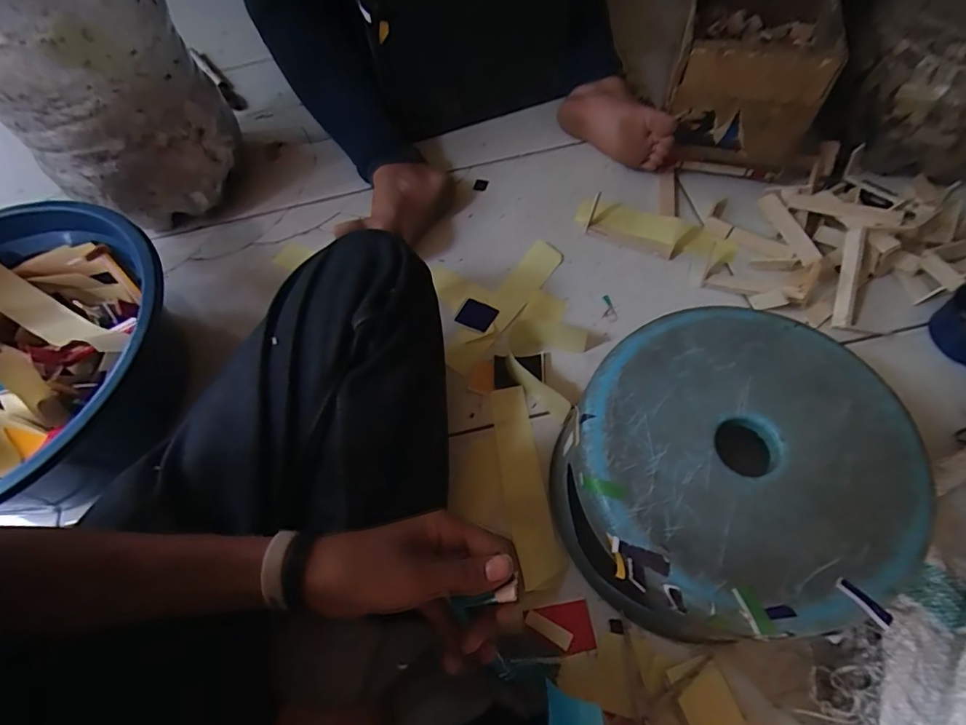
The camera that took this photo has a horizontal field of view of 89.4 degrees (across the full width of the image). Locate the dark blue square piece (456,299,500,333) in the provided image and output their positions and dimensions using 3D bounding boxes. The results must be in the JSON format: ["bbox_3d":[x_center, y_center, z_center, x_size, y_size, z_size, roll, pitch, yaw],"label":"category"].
[{"bbox_3d":[-0.007,-0.058,0.593,0.042,0.004,0.038,20,66,15],"label":"dark blue square piece"}]

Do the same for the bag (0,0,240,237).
[{"bbox_3d":[-0.483,-0.360,0.612,0.226,0.293,0.203,-24,63,-7],"label":"bag"}]

